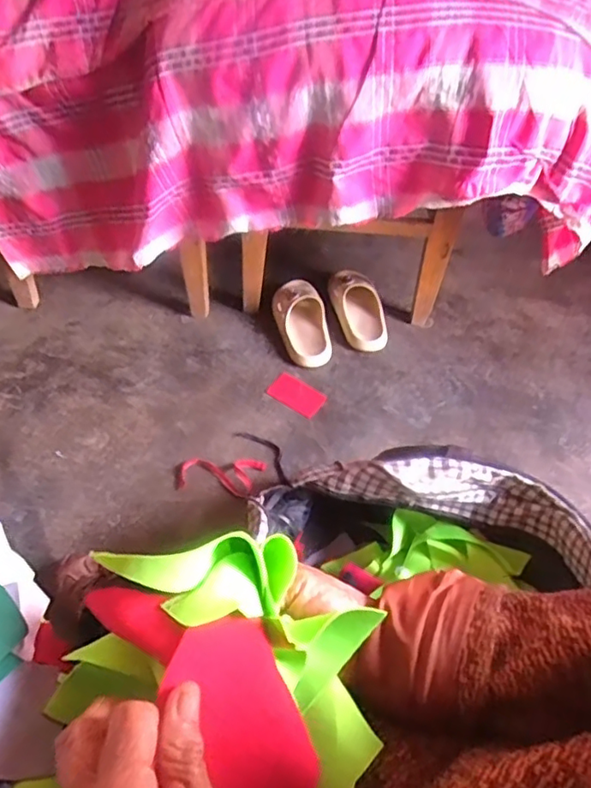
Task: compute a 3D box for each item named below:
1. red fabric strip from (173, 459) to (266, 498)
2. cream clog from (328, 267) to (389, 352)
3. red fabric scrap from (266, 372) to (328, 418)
[{"bbox_3d":[-0.124,0.128,0.958,0.144,0.015,0.070,5,50,-2],"label":"red fabric strip"},{"bbox_3d":[0.129,-0.174,1.198,0.091,0.065,0.199,-10,52,-14],"label":"cream clog"},{"bbox_3d":[0.003,-0.001,1.090,0.099,0.006,0.060,28,53,17],"label":"red fabric scrap"}]

